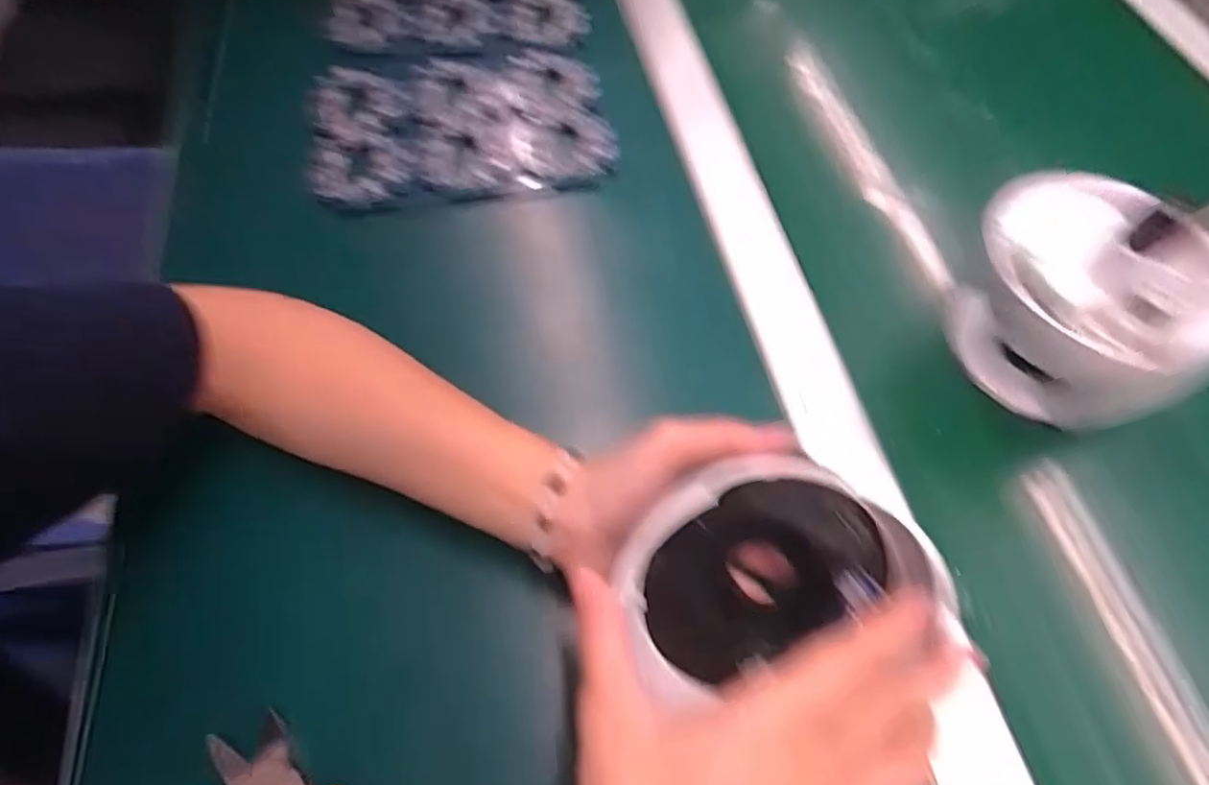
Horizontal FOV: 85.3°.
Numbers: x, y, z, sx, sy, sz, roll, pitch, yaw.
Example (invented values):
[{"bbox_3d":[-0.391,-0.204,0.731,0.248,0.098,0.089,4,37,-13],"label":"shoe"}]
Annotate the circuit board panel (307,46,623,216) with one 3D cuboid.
[{"bbox_3d":[-0.097,-0.185,0.449,0.194,0.006,0.135,-10,62,-8],"label":"circuit board panel"}]

